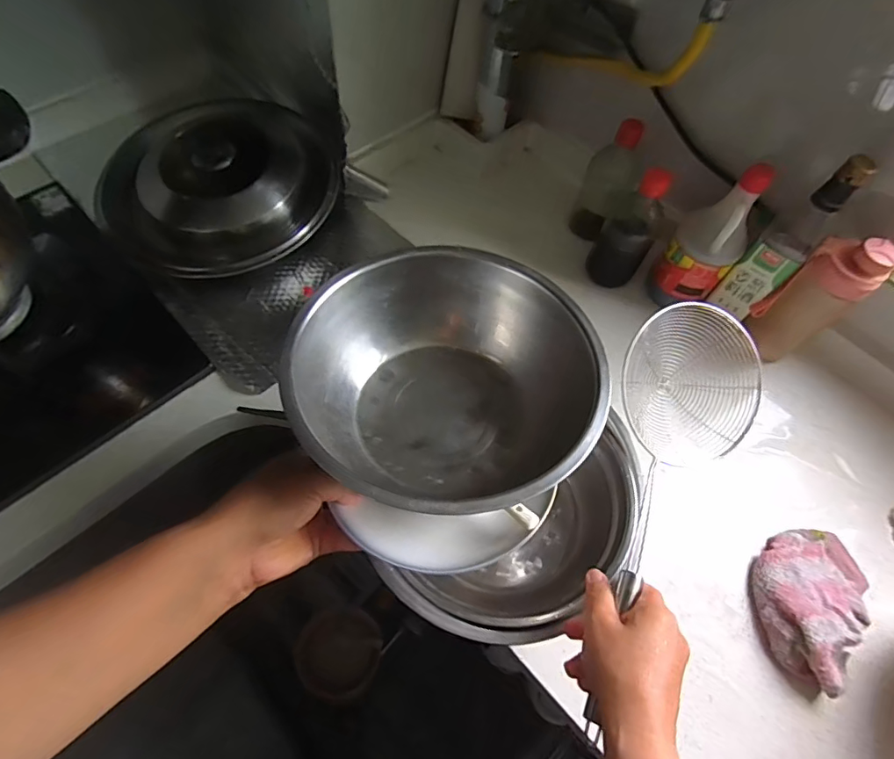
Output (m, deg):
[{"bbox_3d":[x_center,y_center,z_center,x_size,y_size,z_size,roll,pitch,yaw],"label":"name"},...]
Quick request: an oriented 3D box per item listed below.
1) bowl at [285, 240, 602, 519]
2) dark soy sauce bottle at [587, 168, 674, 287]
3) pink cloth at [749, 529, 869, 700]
[{"bbox_3d":[-0.003,0.005,0.367,0.210,0.096,0.194,15,62,4],"label":"bowl"},{"bbox_3d":[0.255,-0.214,0.679,0.069,0.164,0.083,27,63,10],"label":"dark soy sauce bottle"},{"bbox_3d":[0.394,0.232,0.536,0.105,0.040,0.158,36,65,14],"label":"pink cloth"}]

